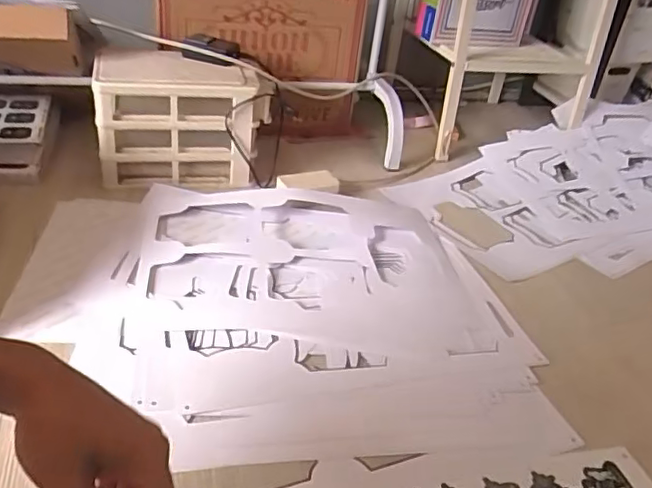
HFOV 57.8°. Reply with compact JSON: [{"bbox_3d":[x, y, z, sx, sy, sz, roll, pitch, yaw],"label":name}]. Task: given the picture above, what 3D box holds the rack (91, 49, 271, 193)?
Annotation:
[{"bbox_3d":[-0.251,-0.222,1.062,0.280,0.197,0.175,-1,35,-11],"label":"rack"}]

